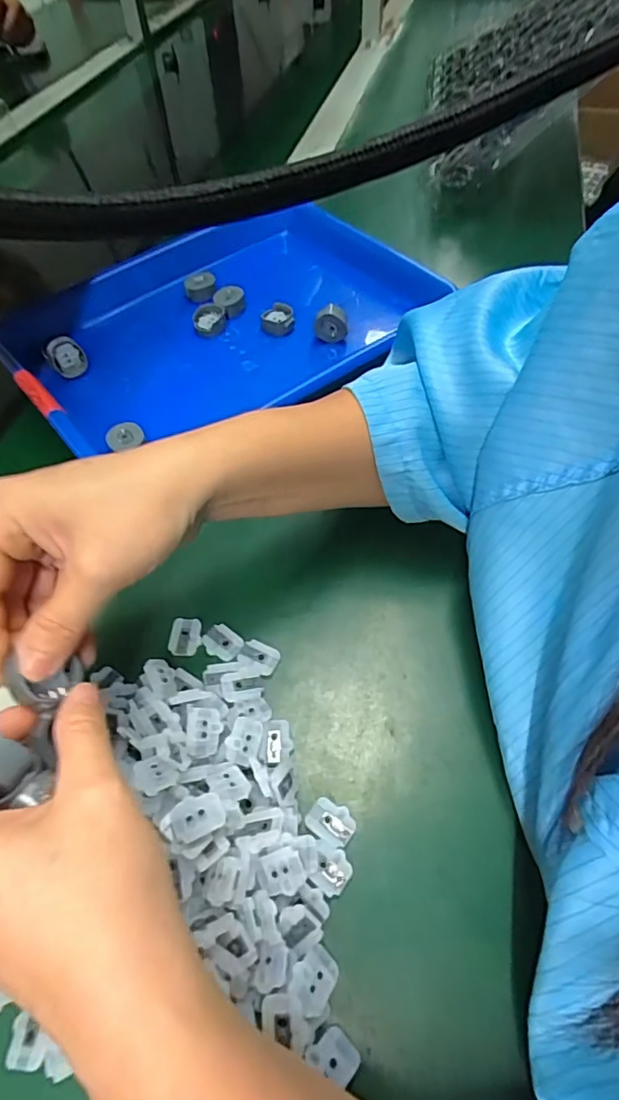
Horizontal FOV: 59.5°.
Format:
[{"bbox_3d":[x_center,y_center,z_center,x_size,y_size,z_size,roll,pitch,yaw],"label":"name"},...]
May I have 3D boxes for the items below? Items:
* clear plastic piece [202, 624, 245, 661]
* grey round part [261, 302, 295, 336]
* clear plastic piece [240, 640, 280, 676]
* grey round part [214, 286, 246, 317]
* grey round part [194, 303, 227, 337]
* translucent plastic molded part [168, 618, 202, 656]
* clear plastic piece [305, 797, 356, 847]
[{"bbox_3d":[-0.049,0.052,0.303,0.022,0.005,0.017,34,64,22],"label":"clear plastic piece"},{"bbox_3d":[-0.027,-0.197,0.462,0.027,0.017,0.027,-1,56,2],"label":"grey round part"},{"bbox_3d":[-0.028,0.059,0.298,0.021,0.004,0.014,25,61,18],"label":"clear plastic piece"},{"bbox_3d":[-0.069,-0.216,0.474,0.026,0.016,0.027,-1,56,2],"label":"grey round part"},{"bbox_3d":[-0.086,-0.198,0.467,0.027,0.010,0.032,-15,57,-7],"label":"grey round part"},{"bbox_3d":[-0.070,0.048,0.305,0.018,0.004,0.021,0,56,3],"label":"translucent plastic molded part"},{"bbox_3d":[0.010,0.124,0.249,0.021,0.004,0.016,27,62,19],"label":"clear plastic piece"}]

